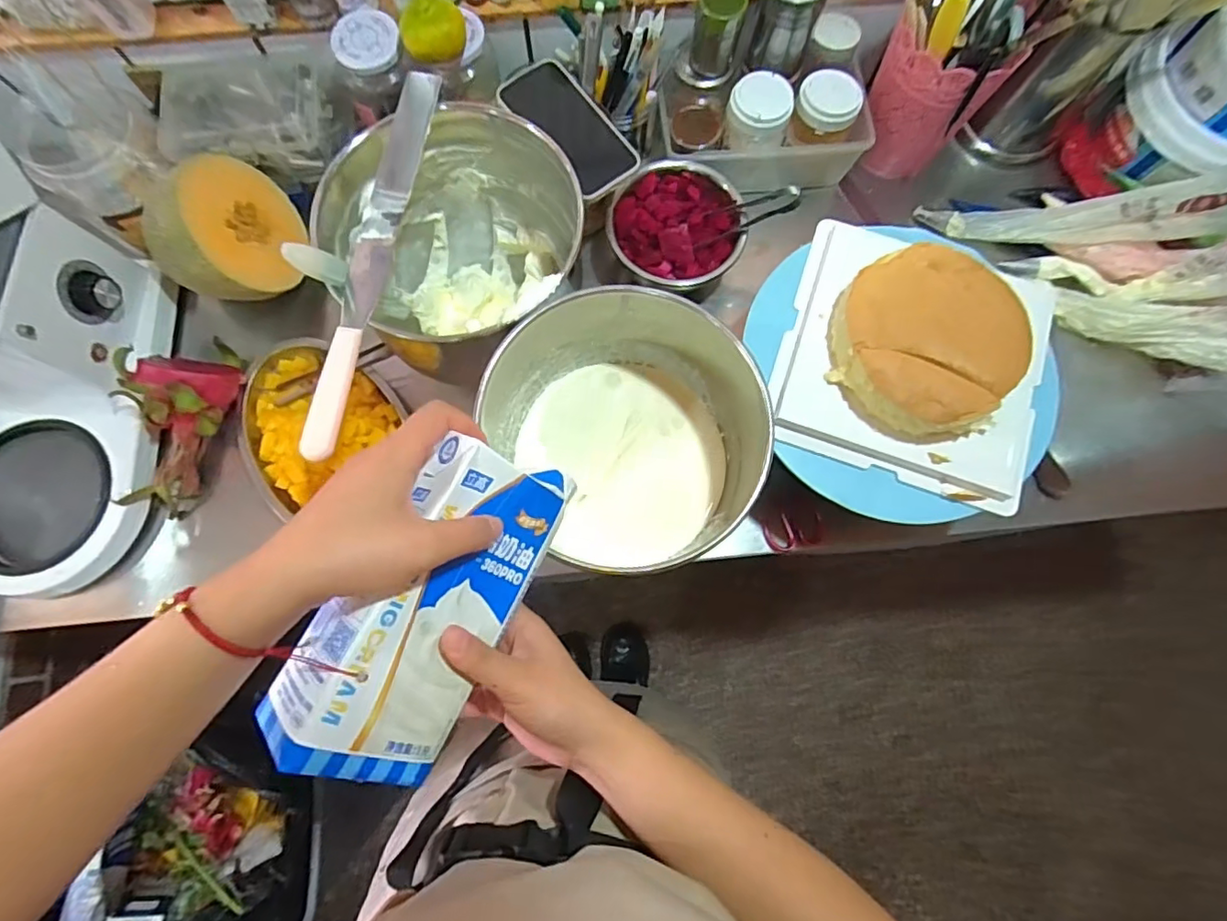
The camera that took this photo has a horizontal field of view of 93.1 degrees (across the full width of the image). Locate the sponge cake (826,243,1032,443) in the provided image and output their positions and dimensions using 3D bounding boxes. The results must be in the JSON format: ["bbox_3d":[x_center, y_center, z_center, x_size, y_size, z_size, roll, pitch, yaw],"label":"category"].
[{"bbox_3d":[0.273,-0.105,0.508,0.153,0.053,0.165,0,77,-1],"label":"sponge cake"}]

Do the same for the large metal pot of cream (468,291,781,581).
[{"bbox_3d":[0.009,-0.022,0.542,0.205,0.173,0.202,0,77,-1],"label":"large metal pot of cream"}]

